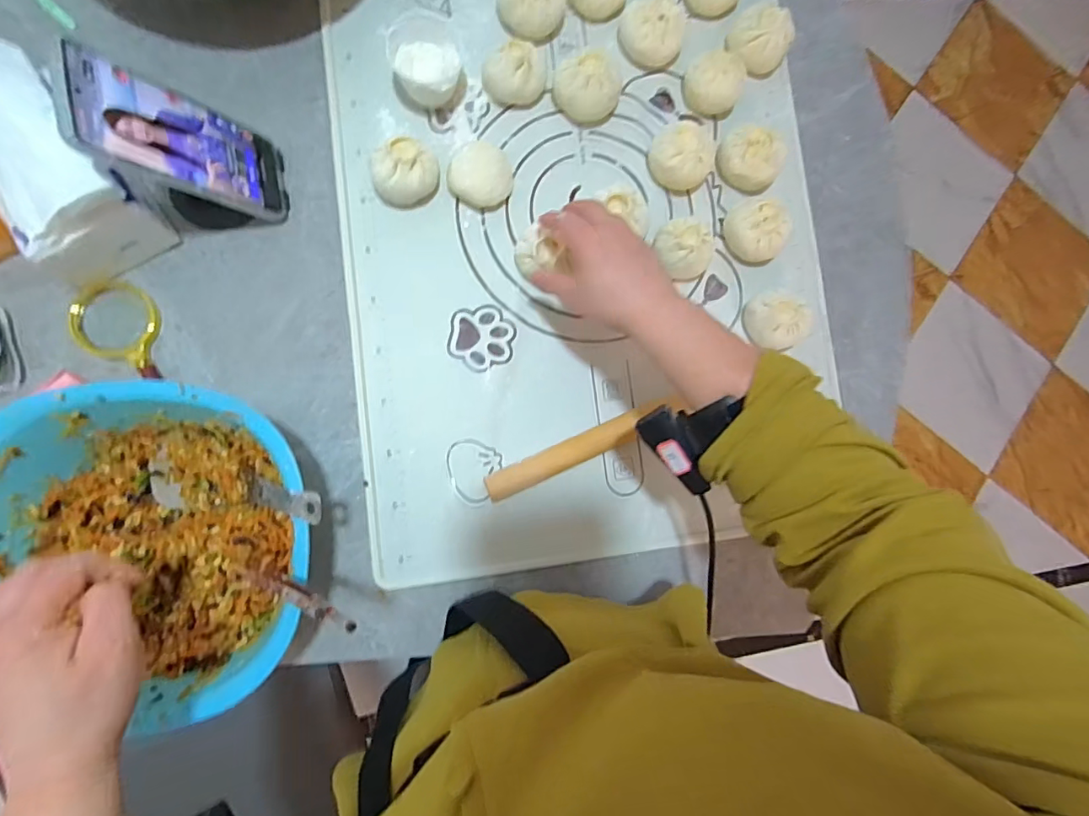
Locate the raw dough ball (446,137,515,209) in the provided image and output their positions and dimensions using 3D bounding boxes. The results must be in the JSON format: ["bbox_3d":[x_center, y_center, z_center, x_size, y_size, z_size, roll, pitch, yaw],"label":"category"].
[{"bbox_3d":[-0.063,-0.229,0.511,0.061,0.029,0.058,1,84,-8],"label":"raw dough ball"}]

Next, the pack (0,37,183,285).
[{"bbox_3d":[-0.404,-0.191,0.420,0.100,0.116,0.145,-35,89,-10],"label":"pack"}]

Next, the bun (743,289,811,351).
[{"bbox_3d":[0.239,-0.089,0.532,0.050,0.049,0.060,-20,87,-9],"label":"bun"}]

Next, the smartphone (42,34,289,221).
[{"bbox_3d":[-0.287,-0.215,0.422,0.018,0.178,0.085,-19,86,22],"label":"smartphone"}]

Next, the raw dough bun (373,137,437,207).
[{"bbox_3d":[-0.134,-0.223,0.495,0.059,0.047,0.058,15,82,-6],"label":"raw dough bun"}]

